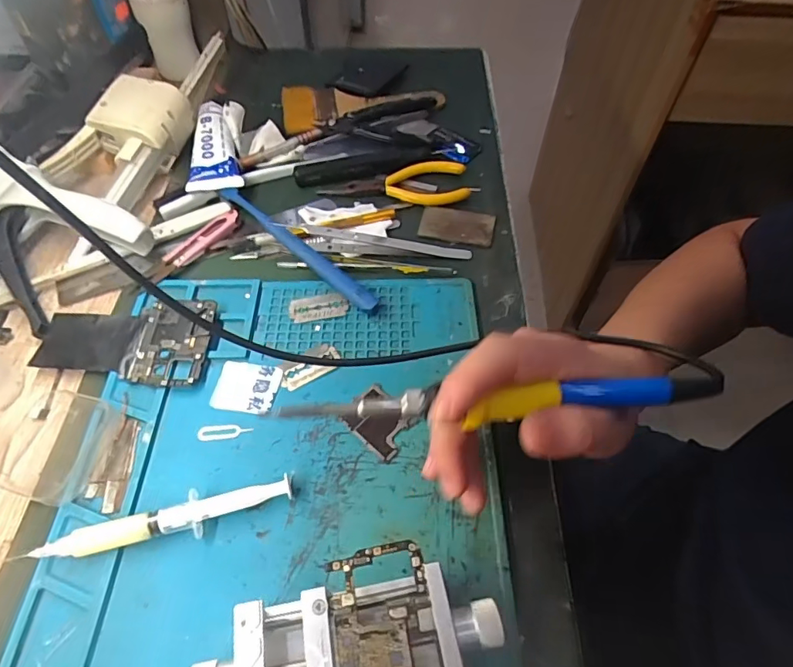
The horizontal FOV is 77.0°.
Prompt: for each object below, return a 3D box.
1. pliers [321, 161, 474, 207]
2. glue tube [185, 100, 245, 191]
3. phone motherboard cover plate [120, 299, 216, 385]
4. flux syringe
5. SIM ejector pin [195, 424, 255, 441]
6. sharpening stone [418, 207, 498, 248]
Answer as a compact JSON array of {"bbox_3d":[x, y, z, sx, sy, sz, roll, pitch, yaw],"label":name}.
[{"bbox_3d":[-0.001,-0.132,0.437,0.125,0.006,0.050,-1,55,0],"label":"pliers"},{"bbox_3d":[-0.159,-0.167,0.452,0.044,0.025,0.111,-5,55,-3],"label":"glue tube"},{"bbox_3d":[-0.155,0.005,0.341,0.053,0.007,0.066,1,55,1],"label":"phone motherboard cover plate"},{"bbox_3d":[-0.123,0.102,0.271,0.131,0.016,0.018,-13,56,-9],"label":"flux syringe"},{"bbox_3d":[-0.106,0.061,0.309,0.034,0.004,0.010,-6,57,-2],"label":"SIM ejector pin"},{"bbox_3d":[0.050,-0.090,0.413,0.059,0.004,0.035,11,56,8],"label":"sharpening stone"}]

